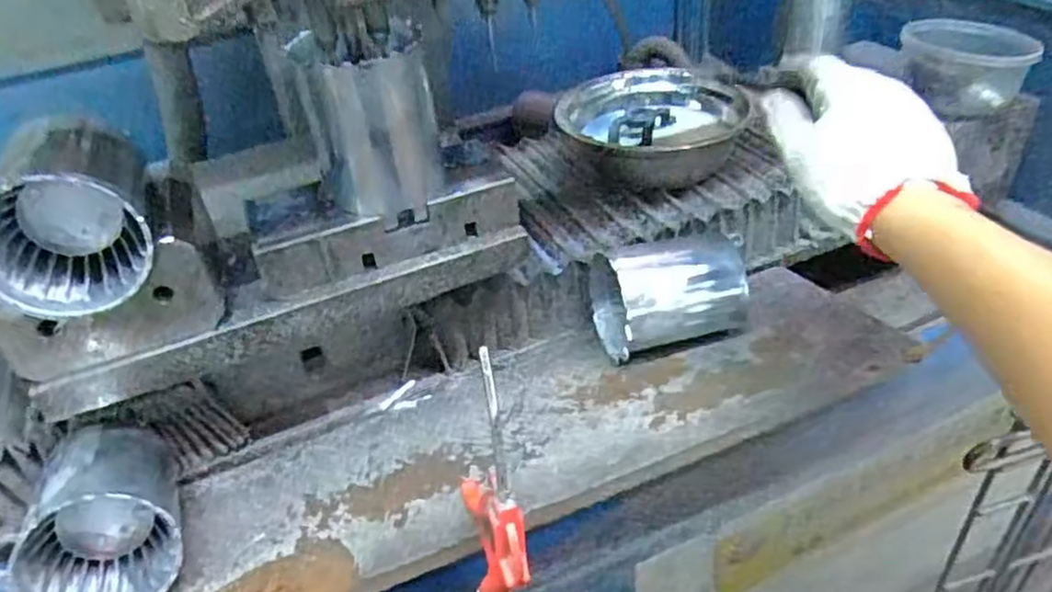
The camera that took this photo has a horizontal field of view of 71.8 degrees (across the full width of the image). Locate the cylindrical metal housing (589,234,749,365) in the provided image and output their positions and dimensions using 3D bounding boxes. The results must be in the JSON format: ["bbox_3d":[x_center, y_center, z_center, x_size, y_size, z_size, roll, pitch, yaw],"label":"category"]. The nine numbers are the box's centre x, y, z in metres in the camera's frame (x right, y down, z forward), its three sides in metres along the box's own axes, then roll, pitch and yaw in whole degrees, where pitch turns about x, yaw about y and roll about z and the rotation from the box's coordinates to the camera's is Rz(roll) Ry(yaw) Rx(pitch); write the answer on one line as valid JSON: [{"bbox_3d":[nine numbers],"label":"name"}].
[{"bbox_3d":[0.124,-0.005,0.631,0.122,0.084,0.092,-15,38,-11],"label":"cylindrical metal housing"}]

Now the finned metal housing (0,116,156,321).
[{"bbox_3d":[-0.286,-0.050,0.457,0.090,0.092,0.103,-20,39,-17],"label":"finned metal housing"}]

